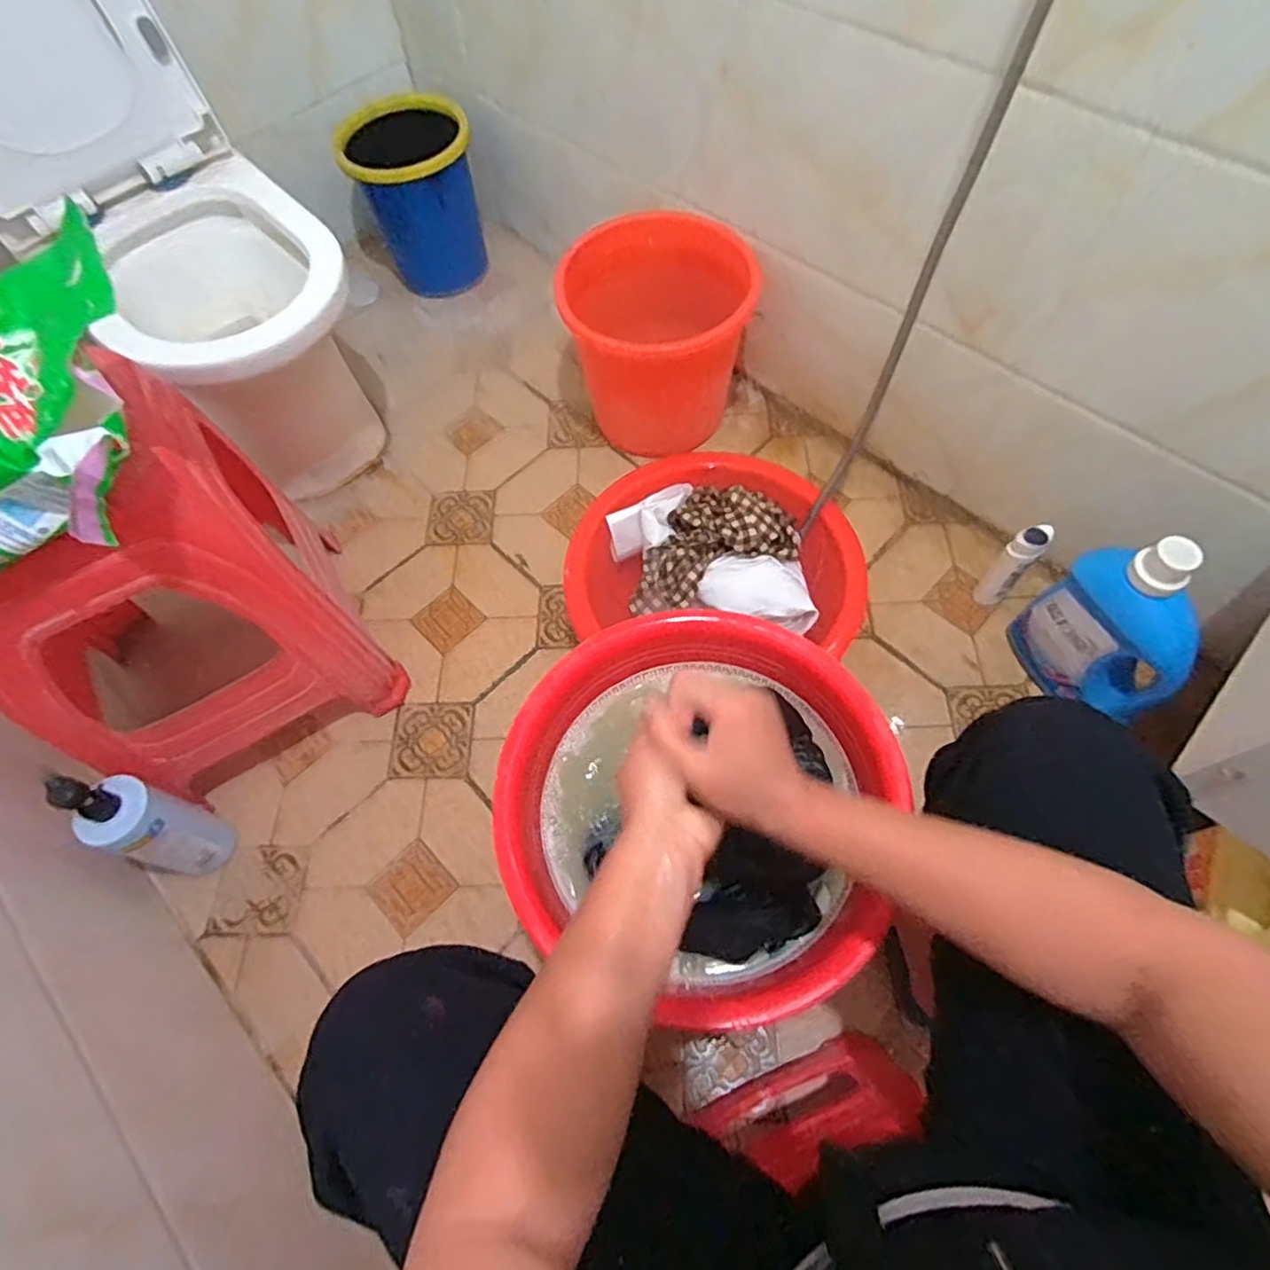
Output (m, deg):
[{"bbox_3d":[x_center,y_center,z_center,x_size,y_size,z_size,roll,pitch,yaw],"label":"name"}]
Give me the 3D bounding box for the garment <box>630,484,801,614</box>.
[{"bbox_3d":[0.106,-0.148,0.998,0.281,0.067,0.174,-23,65,-8],"label":"garment"}]

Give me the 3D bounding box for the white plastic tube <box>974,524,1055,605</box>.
[{"bbox_3d":[0.571,-0.103,1.018,0.040,0.179,0.059,39,72,19],"label":"white plastic tube"}]

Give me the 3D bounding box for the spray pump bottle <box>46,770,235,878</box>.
[{"bbox_3d":[-0.596,0.244,0.839,0.074,0.272,0.085,20,66,12],"label":"spray pump bottle"}]

